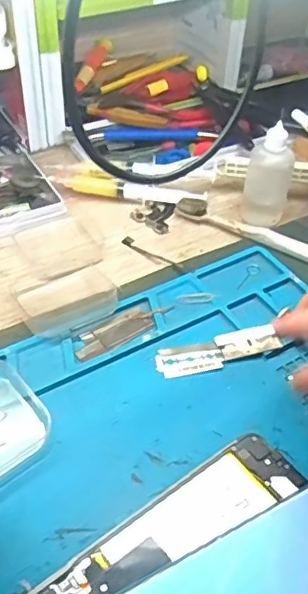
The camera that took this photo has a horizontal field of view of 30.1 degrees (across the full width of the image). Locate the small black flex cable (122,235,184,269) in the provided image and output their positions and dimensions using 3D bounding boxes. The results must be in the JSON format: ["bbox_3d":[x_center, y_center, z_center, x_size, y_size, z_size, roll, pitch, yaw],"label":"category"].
[{"bbox_3d":[-0.001,-0.034,0.438,0.055,0.004,0.010,31,51,24],"label":"small black flex cable"}]

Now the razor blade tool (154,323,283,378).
[{"bbox_3d":[0.040,0.034,0.360,0.079,0.004,0.023,-14,48,-11],"label":"razor blade tool"}]

